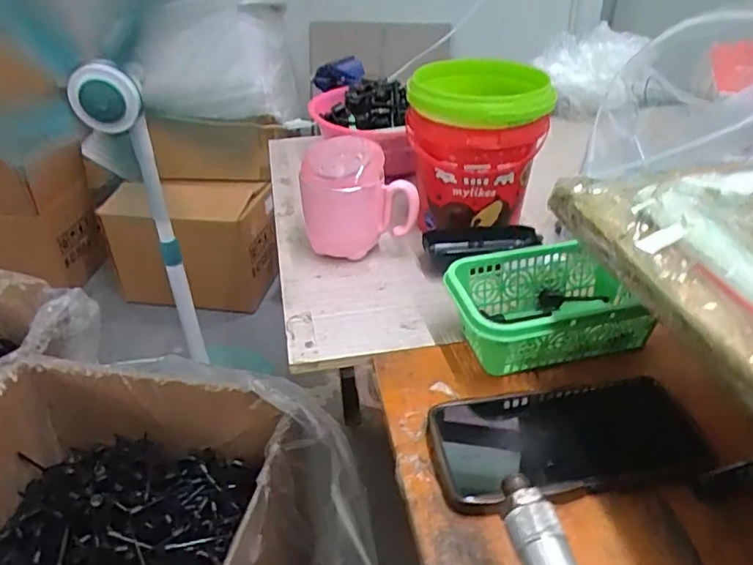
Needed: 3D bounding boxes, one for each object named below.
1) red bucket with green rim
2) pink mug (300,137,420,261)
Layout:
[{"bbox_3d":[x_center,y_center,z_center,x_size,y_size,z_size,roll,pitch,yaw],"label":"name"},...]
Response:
[{"bbox_3d":[0.096,-0.128,0.577,0.126,0.151,0.133,-1,35,1],"label":"red bucket with green rim"},{"bbox_3d":[-0.021,-0.079,0.551,0.100,0.106,0.067,-10,36,-13],"label":"pink mug"}]

